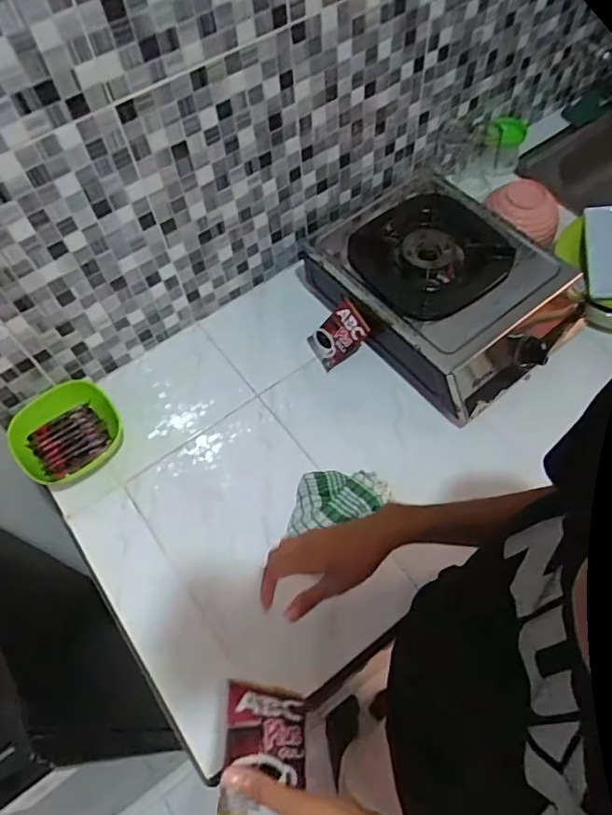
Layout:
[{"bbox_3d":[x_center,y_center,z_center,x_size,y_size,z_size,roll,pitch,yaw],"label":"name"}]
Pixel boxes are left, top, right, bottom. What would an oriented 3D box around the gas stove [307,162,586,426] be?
[{"bbox_3d":[0.209,-0.192,0.883,0.272,0.146,0.379,-35,64,-15],"label":"gas stove"}]

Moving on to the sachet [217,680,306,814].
[{"bbox_3d":[-0.034,0.278,0.454,0.069,0.017,0.102,17,36,-17],"label":"sachet"}]

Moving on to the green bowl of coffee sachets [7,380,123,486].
[{"bbox_3d":[-0.353,0.039,0.832,0.146,0.071,0.154,-2,60,3],"label":"green bowl of coffee sachets"}]

